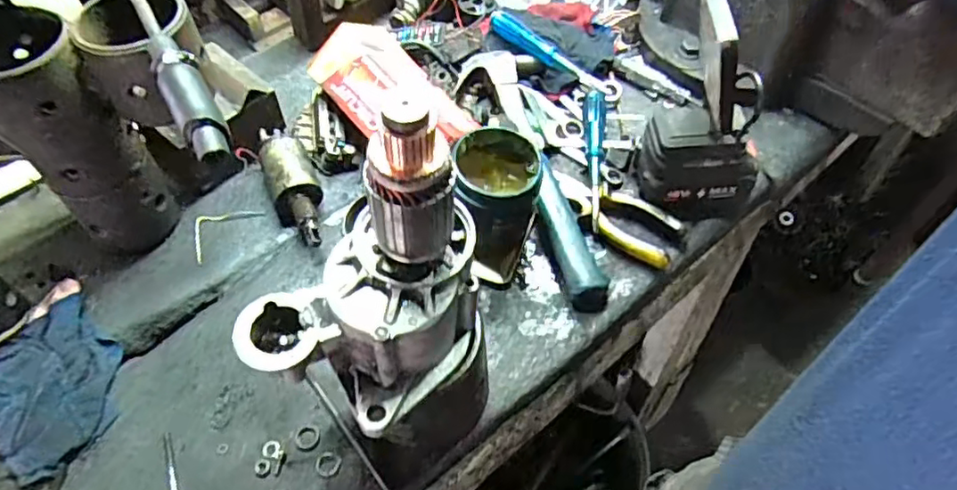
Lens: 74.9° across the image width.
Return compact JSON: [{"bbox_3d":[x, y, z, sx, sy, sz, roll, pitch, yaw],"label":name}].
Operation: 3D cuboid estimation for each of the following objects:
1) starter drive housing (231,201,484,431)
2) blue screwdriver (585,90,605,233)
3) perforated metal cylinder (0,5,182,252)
[{"bbox_3d":[-0.068,0.049,0.435,0.167,0.091,0.105,-40,63,-23],"label":"starter drive housing"},{"bbox_3d":[0.129,-0.103,0.692,0.020,0.030,0.197,5,56,4],"label":"blue screwdriver"},{"bbox_3d":[-0.365,-0.095,0.572,0.085,0.216,0.098,-38,63,-23],"label":"perforated metal cylinder"}]

